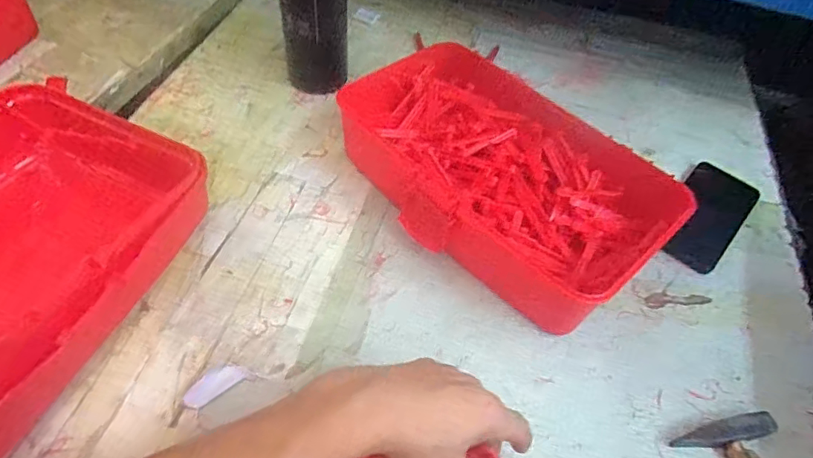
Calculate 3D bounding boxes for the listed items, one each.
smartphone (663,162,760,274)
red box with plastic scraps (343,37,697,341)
[{"bbox_3d":[0.351,-0.018,0.601,0.074,0.006,0.176,37,57,21],"label":"smartphone"},{"bbox_3d":[0.093,-0.062,0.561,0.219,0.088,0.349,-35,63,-29],"label":"red box with plastic scraps"}]

